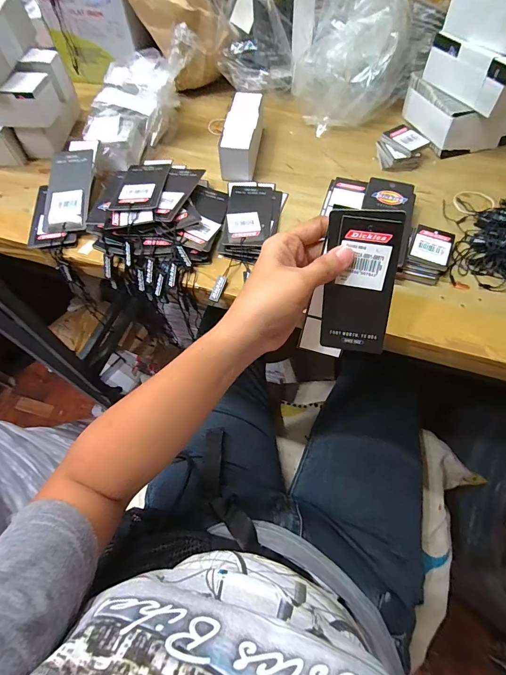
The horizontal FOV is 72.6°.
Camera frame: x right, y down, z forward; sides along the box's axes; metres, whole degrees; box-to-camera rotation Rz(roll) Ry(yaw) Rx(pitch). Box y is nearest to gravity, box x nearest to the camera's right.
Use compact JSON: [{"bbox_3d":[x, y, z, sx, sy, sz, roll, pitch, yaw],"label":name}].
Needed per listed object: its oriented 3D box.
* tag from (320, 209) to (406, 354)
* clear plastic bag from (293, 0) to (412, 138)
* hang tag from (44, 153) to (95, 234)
[{"bbox_3d":[0.078,-0.038,0.257,0.049,0.108,0.004,8,31,17],"label":"tag"},{"bbox_3d":[0.130,-0.384,0.453,0.140,0.133,0.174,11,62,8],"label":"clear plastic bag"},{"bbox_3d":[-0.209,-0.167,0.390,0.050,0.009,0.109,-4,71,3],"label":"hang tag"}]

